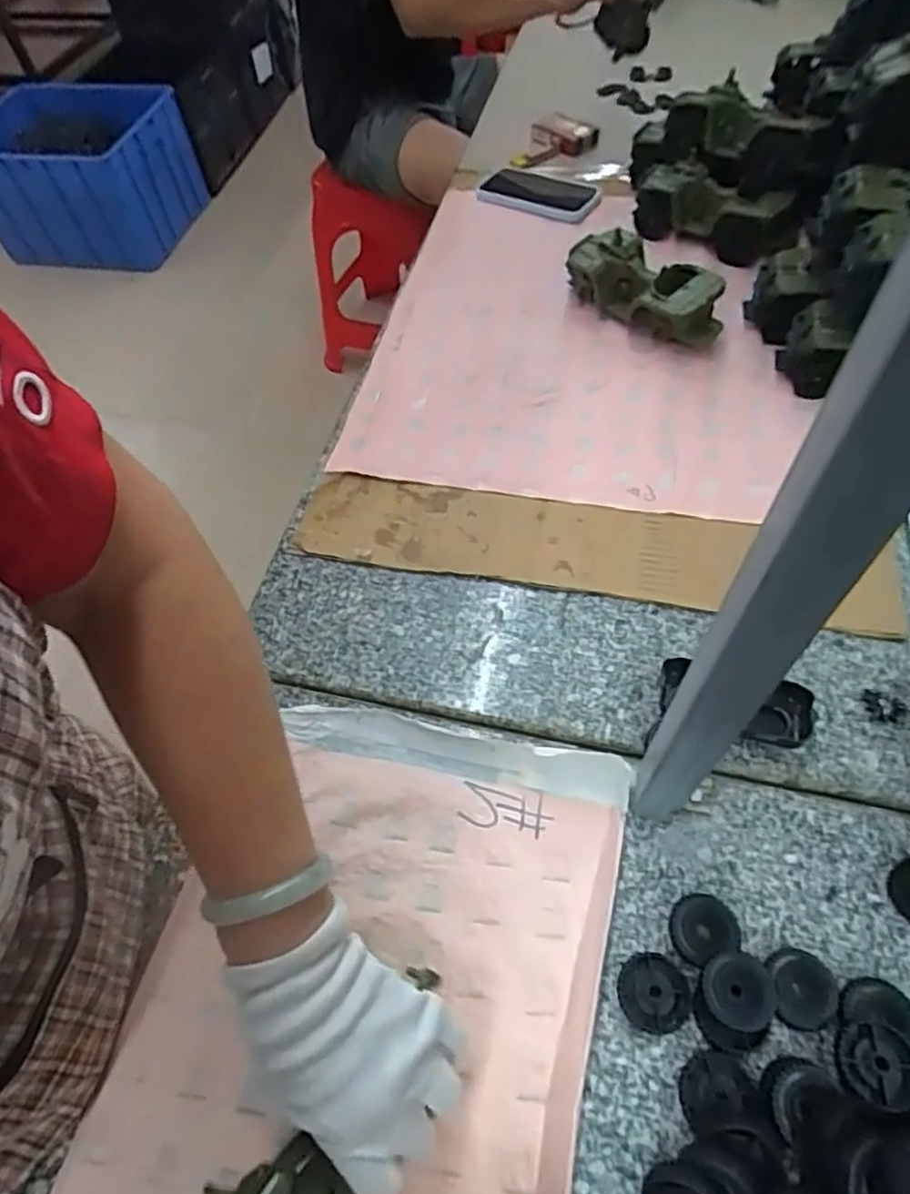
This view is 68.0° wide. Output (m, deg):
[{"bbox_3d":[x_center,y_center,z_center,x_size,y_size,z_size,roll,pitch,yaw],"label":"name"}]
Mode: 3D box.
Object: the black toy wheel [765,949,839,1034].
[{"bbox_3d":[0.216,0.245,0.420,0.039,0.019,0.043,8,58,9],"label":"black toy wheel"}]

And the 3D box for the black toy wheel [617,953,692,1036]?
[{"bbox_3d":[0.126,0.251,0.427,0.045,0.012,0.043,-2,57,3],"label":"black toy wheel"}]

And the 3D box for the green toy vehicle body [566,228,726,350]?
[{"bbox_3d":[0.210,-0.340,0.750,0.068,0.071,0.184,-37,62,-18],"label":"green toy vehicle body"}]

